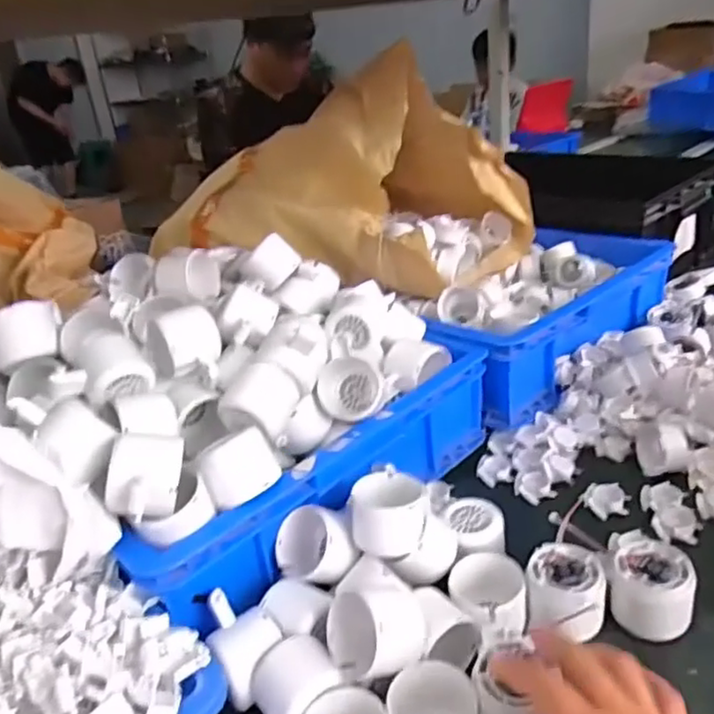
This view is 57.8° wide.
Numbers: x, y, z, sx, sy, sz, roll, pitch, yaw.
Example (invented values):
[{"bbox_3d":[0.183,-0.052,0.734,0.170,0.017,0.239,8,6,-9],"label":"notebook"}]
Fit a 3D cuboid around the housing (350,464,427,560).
[{"bbox_3d":[0.029,0.126,0.537,0.059,0.053,0.058,-6,15,15],"label":"housing"}]

